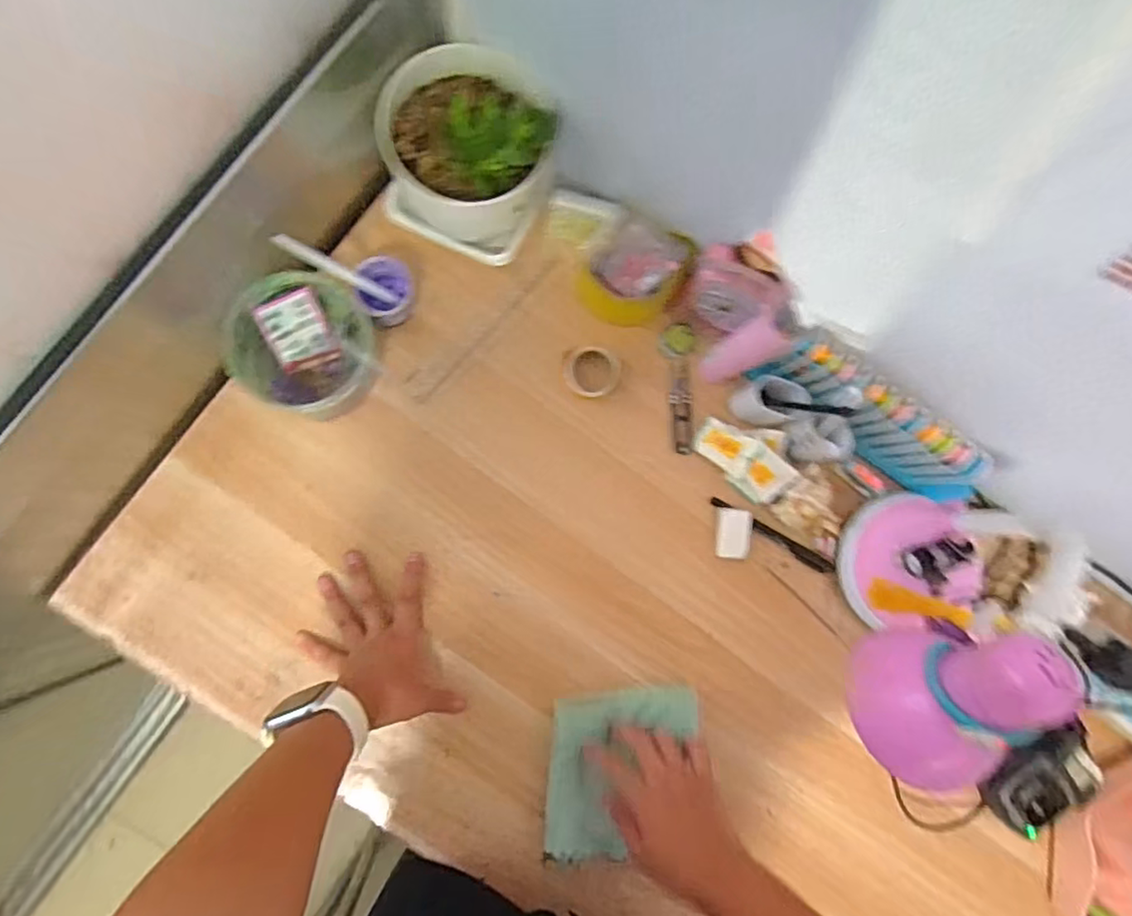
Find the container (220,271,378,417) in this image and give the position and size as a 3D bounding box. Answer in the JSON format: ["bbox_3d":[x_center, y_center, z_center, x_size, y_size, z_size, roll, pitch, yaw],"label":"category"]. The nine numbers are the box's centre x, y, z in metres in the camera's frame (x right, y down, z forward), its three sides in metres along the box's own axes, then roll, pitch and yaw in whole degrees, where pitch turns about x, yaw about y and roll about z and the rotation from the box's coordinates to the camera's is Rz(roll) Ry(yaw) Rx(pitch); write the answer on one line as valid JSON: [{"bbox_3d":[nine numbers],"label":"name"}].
[{"bbox_3d":[-0.226,-0.100,0.549,0.125,0.065,0.119,1,86,-7],"label":"container"}]

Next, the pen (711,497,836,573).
[{"bbox_3d":[0.207,0.078,0.614,0.138,0.007,0.015,31,83,-4],"label":"pen"}]

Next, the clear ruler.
[{"bbox_3d":[-0.083,-0.130,0.601,0.026,0.008,0.188,44,85,-3],"label":"clear ruler"}]

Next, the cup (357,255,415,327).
[{"bbox_3d":[-0.167,-0.154,0.573,0.052,0.045,0.060,-21,89,-8],"label":"cup"}]

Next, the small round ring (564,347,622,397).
[{"bbox_3d":[0.026,-0.083,0.602,0.052,0.019,0.051,1,86,-7],"label":"small round ring"}]

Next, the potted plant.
[{"bbox_3d":[-0.086,-0.275,0.540,0.142,0.144,0.144,1,86,-7],"label":"potted plant"}]

